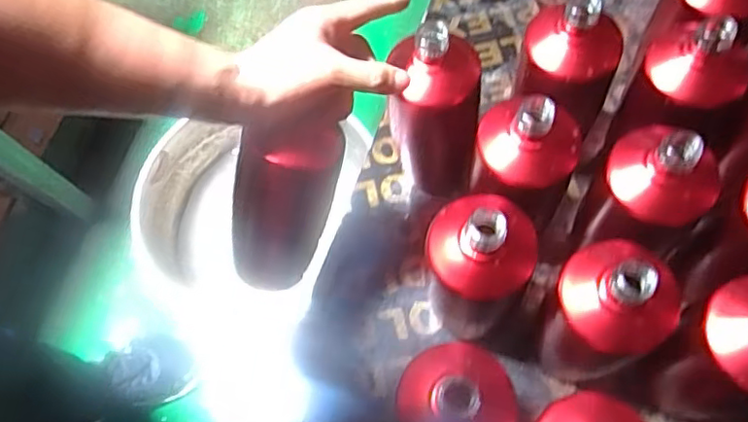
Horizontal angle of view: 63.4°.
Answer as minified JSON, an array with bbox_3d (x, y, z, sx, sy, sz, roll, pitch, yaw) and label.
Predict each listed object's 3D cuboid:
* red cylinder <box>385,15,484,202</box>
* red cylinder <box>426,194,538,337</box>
[{"bbox_3d":[0.059,-0.090,0.565,0.079,0.195,0.082,6,73,3],"label":"red cylinder"},{"bbox_3d":[0.078,0.062,0.496,0.080,0.203,0.073,22,60,13],"label":"red cylinder"}]

